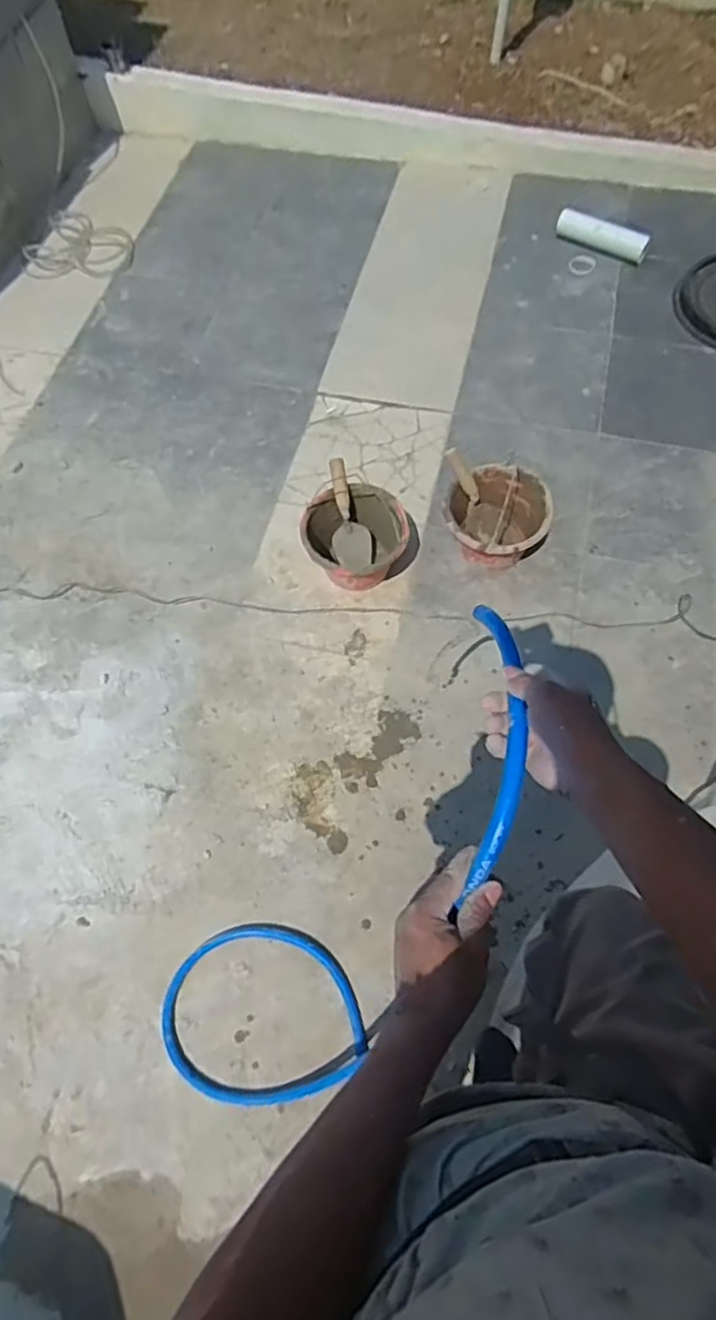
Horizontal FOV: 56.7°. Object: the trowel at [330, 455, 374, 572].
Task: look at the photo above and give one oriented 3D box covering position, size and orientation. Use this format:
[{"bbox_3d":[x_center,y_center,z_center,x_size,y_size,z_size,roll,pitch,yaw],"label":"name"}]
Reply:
[{"bbox_3d":[-0.025,-0.345,1.591,0.096,0.266,0.037,-15,29,-5],"label":"trowel"}]

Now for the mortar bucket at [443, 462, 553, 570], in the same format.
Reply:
[{"bbox_3d":[0.331,-0.328,1.607,0.241,0.172,0.230,0,65,-1],"label":"mortar bucket"}]

